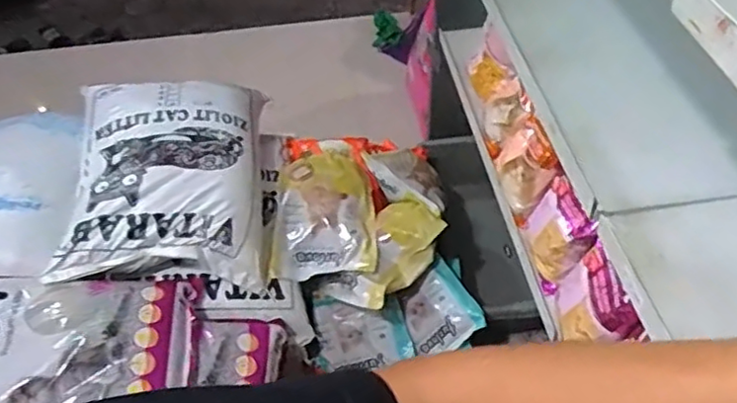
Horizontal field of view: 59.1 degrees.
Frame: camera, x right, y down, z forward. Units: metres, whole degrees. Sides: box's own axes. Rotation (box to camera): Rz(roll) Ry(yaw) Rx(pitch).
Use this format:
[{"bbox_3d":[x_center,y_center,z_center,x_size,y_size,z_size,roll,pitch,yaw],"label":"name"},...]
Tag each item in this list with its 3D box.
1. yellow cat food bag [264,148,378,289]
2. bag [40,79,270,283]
[{"bbox_3d":[-0.094,0.025,1.349,0.206,0.120,0.278,-2,46,0],"label":"yellow cat food bag"},{"bbox_3d":[-0.365,-0.053,1.173,0.311,0.142,0.419,-3,46,-1],"label":"bag"}]

